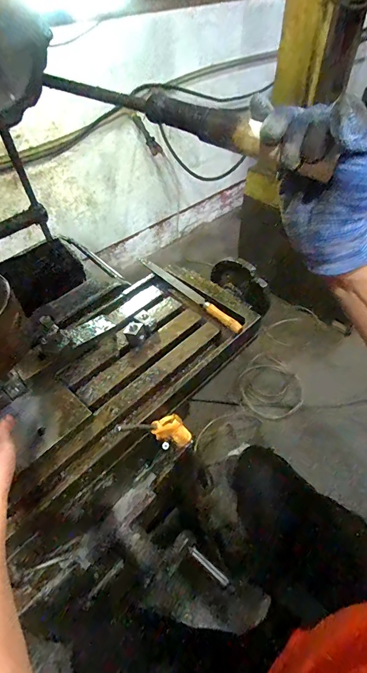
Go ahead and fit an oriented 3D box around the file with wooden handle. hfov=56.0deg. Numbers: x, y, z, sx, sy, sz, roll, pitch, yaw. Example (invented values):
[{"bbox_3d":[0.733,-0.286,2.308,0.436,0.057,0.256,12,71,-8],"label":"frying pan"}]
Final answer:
[{"bbox_3d":[0.009,-0.088,0.662,0.022,0.023,0.278,-33,55,-24],"label":"file with wooden handle"}]

